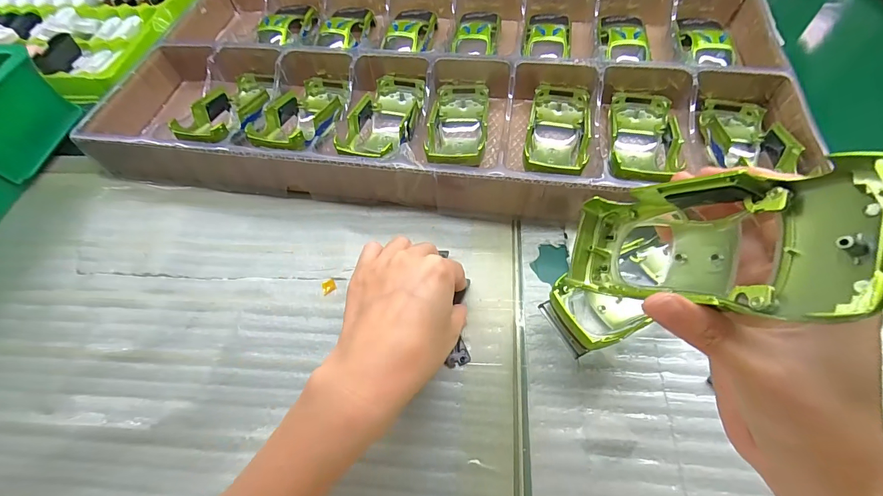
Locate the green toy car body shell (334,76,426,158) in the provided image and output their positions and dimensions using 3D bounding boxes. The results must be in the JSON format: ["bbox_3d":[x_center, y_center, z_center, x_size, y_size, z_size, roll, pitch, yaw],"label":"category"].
[{"bbox_3d":[-0.054,-0.121,0.383,0.056,0.033,0.134,10,49,9],"label":"green toy car body shell"}]

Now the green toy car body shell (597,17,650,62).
[{"bbox_3d":[0.195,-0.227,0.413,0.045,0.022,0.086,7,61,7],"label":"green toy car body shell"}]

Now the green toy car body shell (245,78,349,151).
[{"bbox_3d":[-0.134,-0.132,0.396,0.061,0.032,0.135,4,43,6],"label":"green toy car body shell"}]

